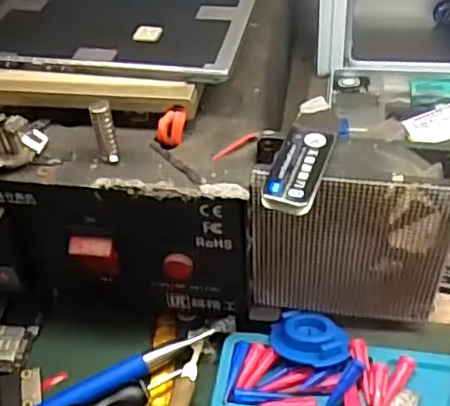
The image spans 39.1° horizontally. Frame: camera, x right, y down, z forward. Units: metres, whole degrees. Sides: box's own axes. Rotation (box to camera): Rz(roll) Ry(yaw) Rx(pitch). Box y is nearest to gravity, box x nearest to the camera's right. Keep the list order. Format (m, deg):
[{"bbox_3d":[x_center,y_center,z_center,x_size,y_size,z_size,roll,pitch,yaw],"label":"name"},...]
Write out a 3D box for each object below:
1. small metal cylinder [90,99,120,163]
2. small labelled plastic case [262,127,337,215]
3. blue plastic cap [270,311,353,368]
[{"bbox_3d":[-0.046,-0.027,0.245,0.008,0.027,0.006,-15,45,-9],"label":"small metal cylinder"},{"bbox_3d":[0.028,-0.013,0.238,0.018,0.006,0.047,12,47,17],"label":"small labelled plastic case"},{"bbox_3d":[0.037,0.059,0.275,0.035,0.010,0.026,14,47,19],"label":"blue plastic cap"}]

